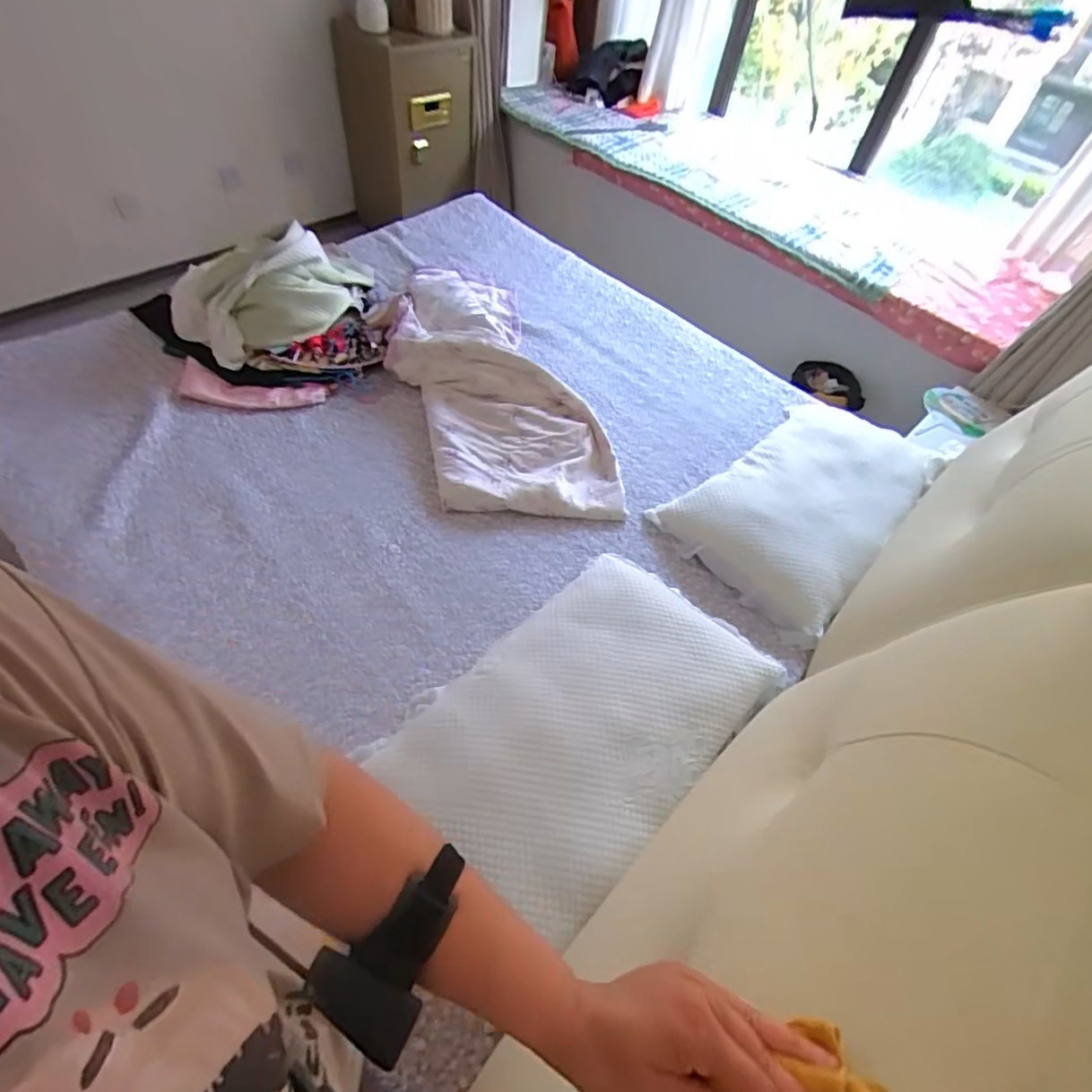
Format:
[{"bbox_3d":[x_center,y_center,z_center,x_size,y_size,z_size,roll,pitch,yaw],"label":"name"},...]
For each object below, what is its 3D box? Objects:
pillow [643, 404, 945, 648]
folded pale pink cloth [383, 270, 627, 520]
[{"bbox_3d":[0.595,-0.129,1.363,0.424,0.107,0.637,41,64,19],"label":"pillow"},{"bbox_3d":[-0.167,-0.455,1.531,0.426,0.129,1.005,-18,62,-15],"label":"folded pale pink cloth"}]

